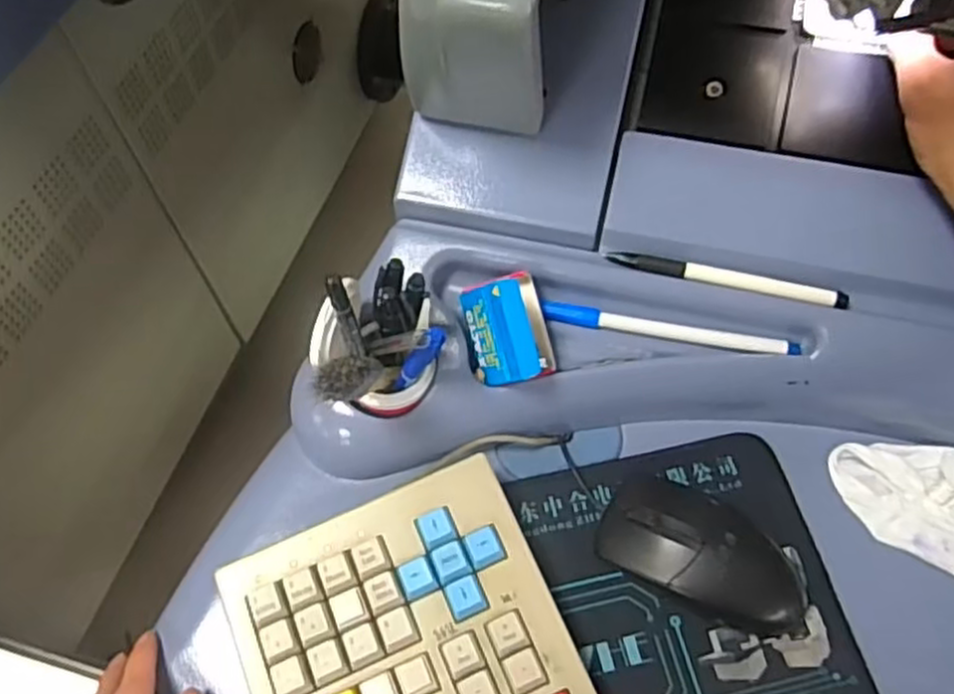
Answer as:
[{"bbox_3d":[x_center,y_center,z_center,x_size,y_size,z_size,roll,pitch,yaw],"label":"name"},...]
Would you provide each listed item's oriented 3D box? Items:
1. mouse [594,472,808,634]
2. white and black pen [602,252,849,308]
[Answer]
[{"bbox_3d":[0.123,0.110,0.403,0.113,0.032,0.060,27,65,16],"label":"mouse"},{"bbox_3d":[0.140,-0.039,0.422,0.130,0.010,0.012,12,62,8],"label":"white and black pen"}]

